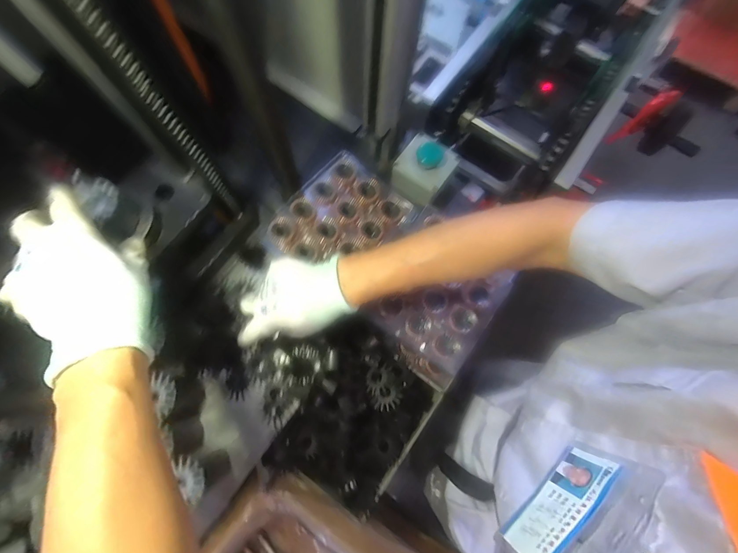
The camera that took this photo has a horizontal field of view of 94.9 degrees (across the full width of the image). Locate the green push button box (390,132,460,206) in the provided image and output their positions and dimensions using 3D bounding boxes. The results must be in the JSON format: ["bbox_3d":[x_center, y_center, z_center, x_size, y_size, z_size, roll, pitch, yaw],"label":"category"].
[{"bbox_3d":[0.086,-0.162,0.529,0.080,0.070,0.080,34,77,7],"label":"green push button box"}]

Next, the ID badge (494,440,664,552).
[{"bbox_3d":[0.138,0.158,0.228,0.101,0.080,0.012,-40,89,-13],"label":"ID badge"}]

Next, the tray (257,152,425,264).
[{"bbox_3d":[-0.041,-0.082,0.489,0.146,0.030,0.186,37,77,7],"label":"tray"}]

